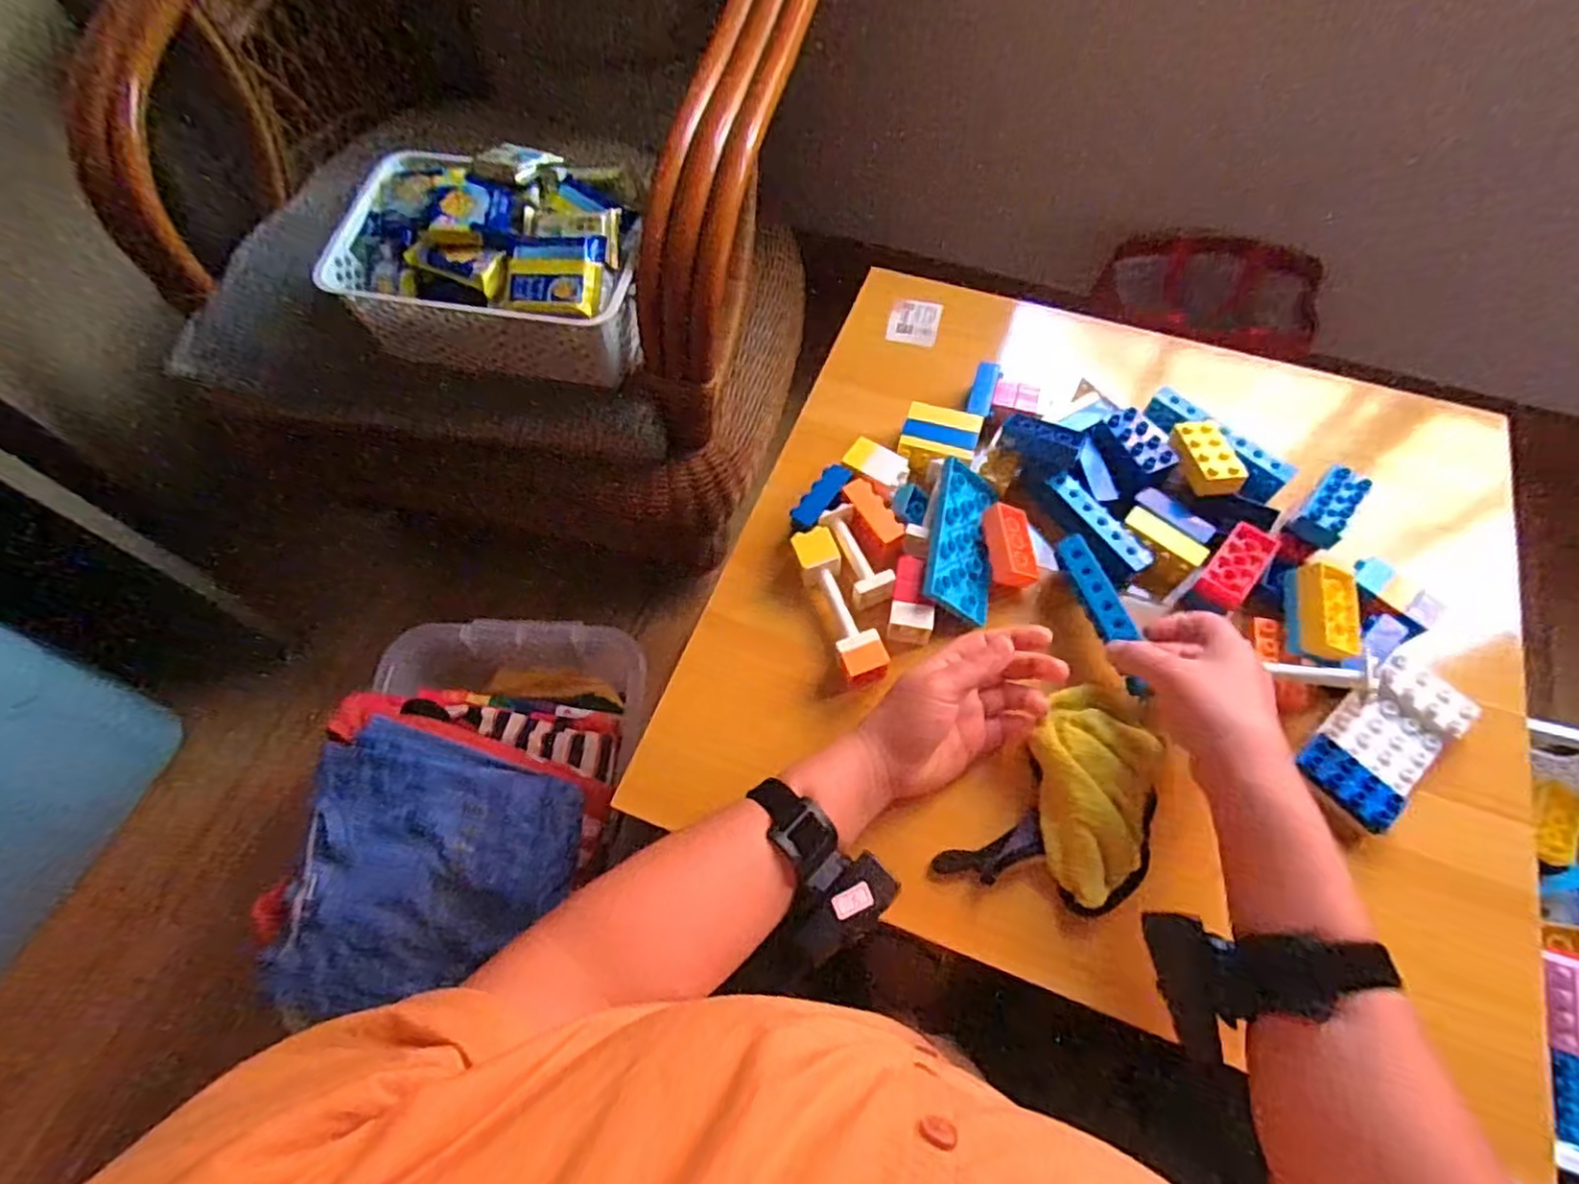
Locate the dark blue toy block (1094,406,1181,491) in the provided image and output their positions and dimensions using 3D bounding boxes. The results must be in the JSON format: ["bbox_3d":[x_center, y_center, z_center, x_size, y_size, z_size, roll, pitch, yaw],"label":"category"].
[{"bbox_3d":[0.281,-0.117,0.567,0.035,0.020,0.070,-22,65,-9],"label":"dark blue toy block"}]

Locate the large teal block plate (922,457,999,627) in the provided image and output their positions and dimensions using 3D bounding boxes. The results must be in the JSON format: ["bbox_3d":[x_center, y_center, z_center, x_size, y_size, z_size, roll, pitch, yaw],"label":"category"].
[{"bbox_3d":[0.137,-0.040,0.552,0.061,0.008,0.127,22,66,-27],"label":"large teal block plate"}]

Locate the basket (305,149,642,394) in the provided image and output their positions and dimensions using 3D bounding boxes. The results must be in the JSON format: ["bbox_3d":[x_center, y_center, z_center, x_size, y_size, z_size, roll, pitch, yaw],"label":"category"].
[{"bbox_3d":[-0.300,-0.342,0.723,0.302,0.117,0.196,8,64,5],"label":"basket"}]

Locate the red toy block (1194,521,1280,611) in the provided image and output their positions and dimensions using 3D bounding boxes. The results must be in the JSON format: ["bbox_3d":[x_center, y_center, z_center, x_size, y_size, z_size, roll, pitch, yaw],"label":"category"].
[{"bbox_3d":[0.335,-0.018,0.524,0.032,0.026,0.070,38,70,18],"label":"red toy block"}]

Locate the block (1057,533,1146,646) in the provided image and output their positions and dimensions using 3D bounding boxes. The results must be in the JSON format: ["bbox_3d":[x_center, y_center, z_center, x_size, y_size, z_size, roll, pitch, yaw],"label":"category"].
[{"bbox_3d":[0.226,-0.004,0.517,0.022,0.017,0.091,-14,59,-6],"label":"block"}]

